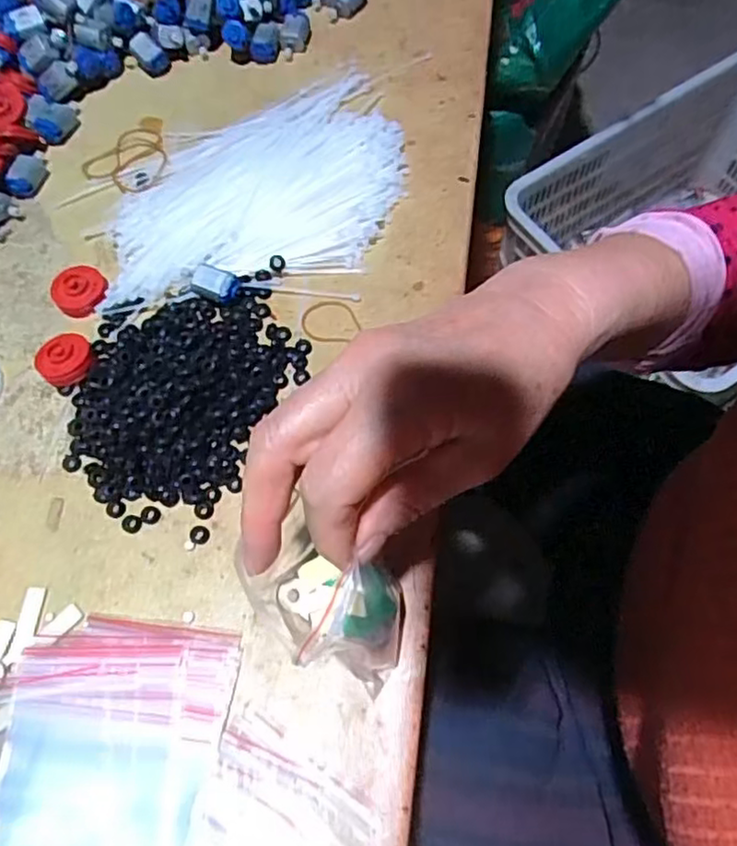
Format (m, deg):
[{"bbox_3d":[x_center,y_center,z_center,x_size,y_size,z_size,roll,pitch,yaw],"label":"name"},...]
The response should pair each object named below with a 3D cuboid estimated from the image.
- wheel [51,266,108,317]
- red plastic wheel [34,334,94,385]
[{"bbox_3d":[-0.181,-0.084,0.412,0.034,0.012,0.033,-1,66,3],"label":"wheel"},{"bbox_3d":[-0.181,-0.039,0.391,0.031,0.013,0.033,-1,66,3],"label":"red plastic wheel"}]

